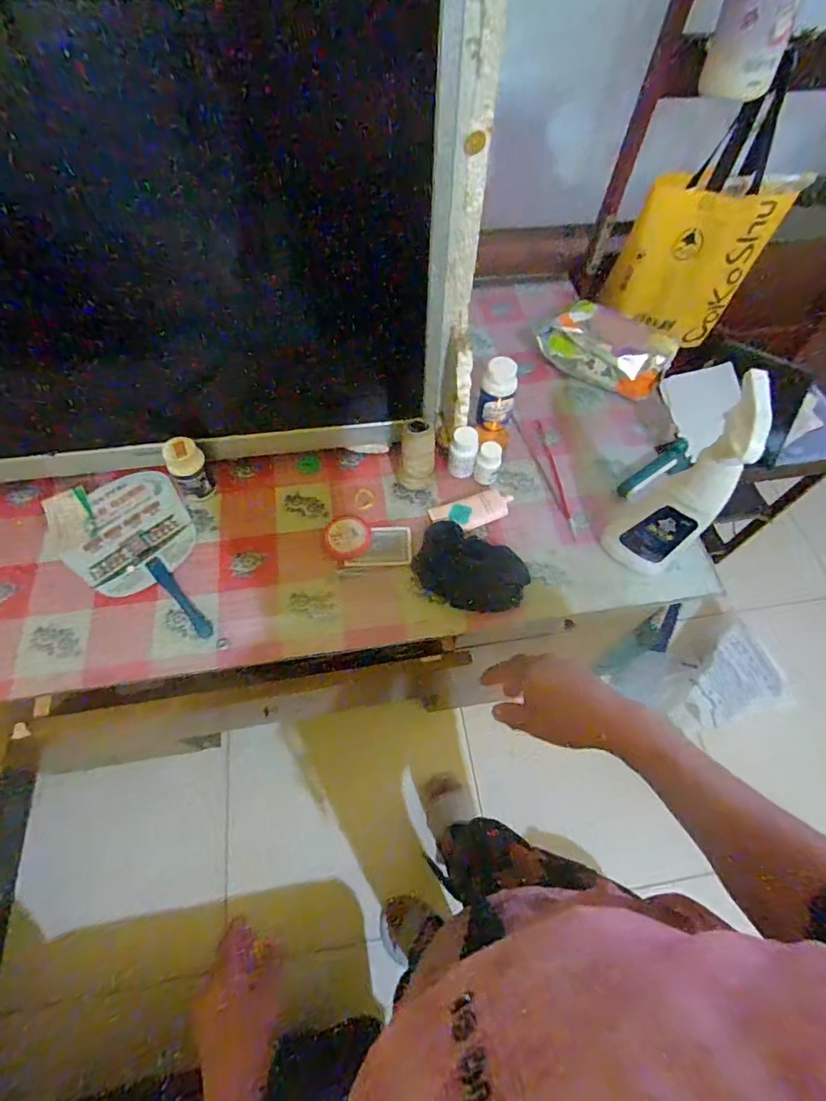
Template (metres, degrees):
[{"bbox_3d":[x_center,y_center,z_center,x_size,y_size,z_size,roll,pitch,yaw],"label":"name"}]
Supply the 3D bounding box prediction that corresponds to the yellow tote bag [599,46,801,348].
[{"bbox_3d":[0.500,-0.549,0.858,0.258,0.393,0.063,0,48,-13],"label":"yellow tote bag"}]

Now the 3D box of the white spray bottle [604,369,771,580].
[{"bbox_3d":[0.295,-0.058,0.544,0.063,0.267,0.081,-30,68,-17],"label":"white spray bottle"}]

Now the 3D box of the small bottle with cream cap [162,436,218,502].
[{"bbox_3d":[-0.287,-0.103,0.649,0.045,0.087,0.041,1,63,-2],"label":"small bottle with cream cap"}]

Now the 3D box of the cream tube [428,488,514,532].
[{"bbox_3d":[0.081,-0.050,0.668,0.111,0.025,0.050,-13,64,-9],"label":"cream tube"}]

